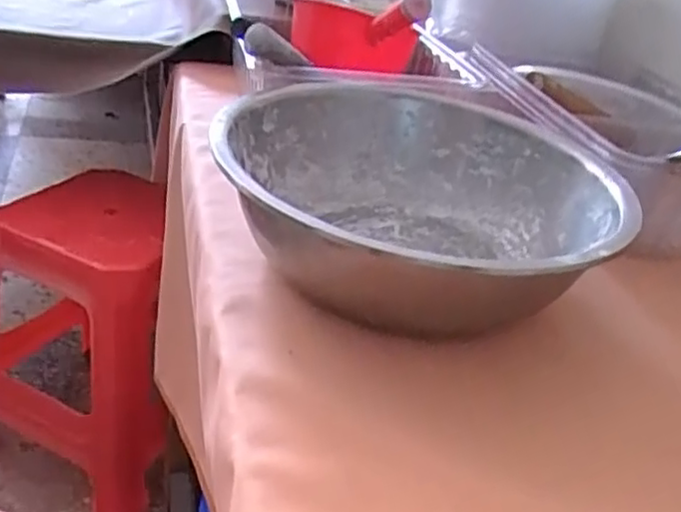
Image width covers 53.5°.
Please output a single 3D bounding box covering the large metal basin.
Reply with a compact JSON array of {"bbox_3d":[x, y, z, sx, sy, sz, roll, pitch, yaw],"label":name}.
[{"bbox_3d":[0.070,-0.051,0.601,0.324,0.133,0.324,9,31,-5],"label":"large metal basin"}]

